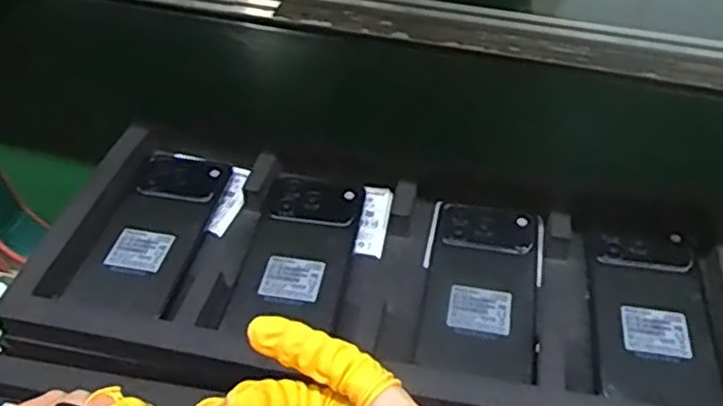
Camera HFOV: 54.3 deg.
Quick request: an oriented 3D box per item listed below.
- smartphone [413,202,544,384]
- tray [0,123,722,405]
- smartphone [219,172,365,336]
[{"bbox_3d":[0.083,0.054,0.482,0.078,0.014,0.151,8,46,8],"label":"smartphone"},{"bbox_3d":[0.020,0.049,0.485,0.466,0.035,0.209,10,47,10],"label":"tray"},{"bbox_3d":[-0.044,0.033,0.507,0.073,0.013,0.151,6,46,6],"label":"smartphone"}]

